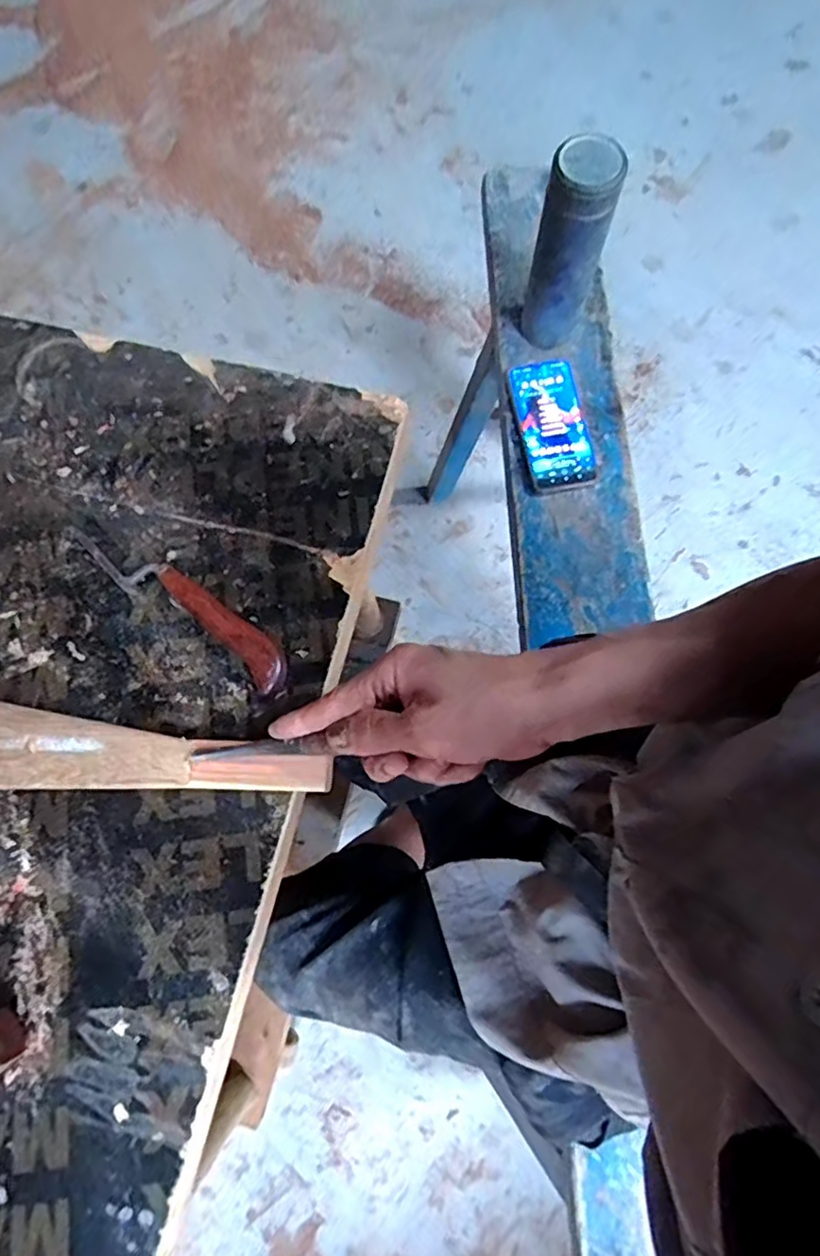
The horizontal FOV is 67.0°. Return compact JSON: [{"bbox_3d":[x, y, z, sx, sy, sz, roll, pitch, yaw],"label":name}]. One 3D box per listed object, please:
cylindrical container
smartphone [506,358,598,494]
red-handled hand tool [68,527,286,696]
[{"bbox_3d":[0.177,-0.416,0.694,0.078,0.220,0.070,9,77,4],"label":"cylindrical container"},{"bbox_3d":[0.172,-0.247,0.750,0.079,0.015,0.167,-10,76,-1],"label":"smartphone"},{"bbox_3d":[-0.169,-0.022,0.449,0.200,0.019,0.033,35,80,9],"label":"red-handled hand tool"}]

